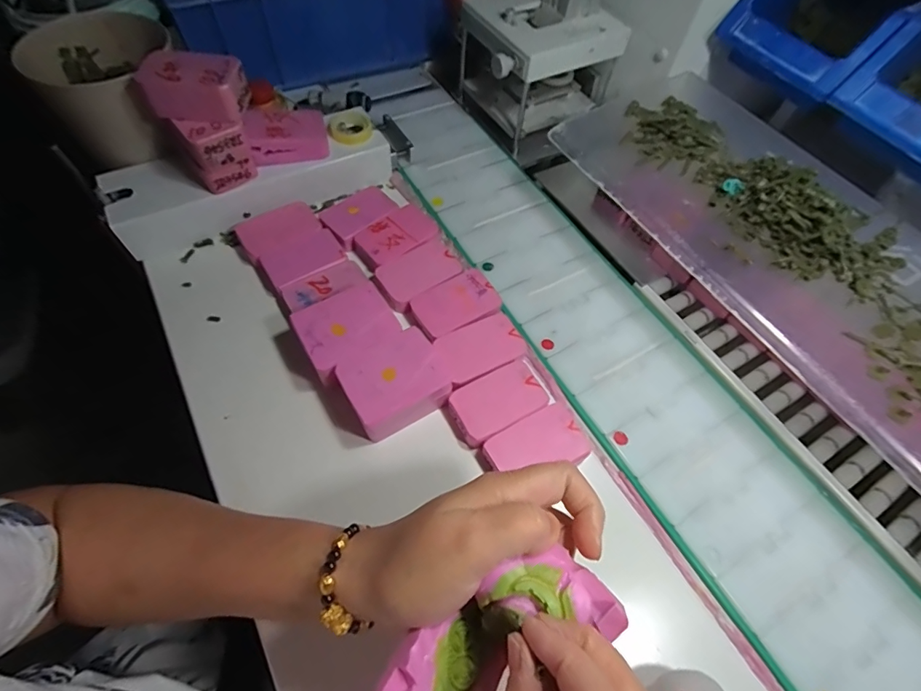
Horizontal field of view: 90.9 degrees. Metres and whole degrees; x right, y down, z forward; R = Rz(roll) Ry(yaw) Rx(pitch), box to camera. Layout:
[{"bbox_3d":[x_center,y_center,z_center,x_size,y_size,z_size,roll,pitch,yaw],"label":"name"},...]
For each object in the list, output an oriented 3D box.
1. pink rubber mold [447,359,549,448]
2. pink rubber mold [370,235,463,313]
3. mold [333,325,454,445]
[{"bbox_3d":[0.029,0.045,0.351,0.071,0.013,0.045,-28,66,-17],"label":"pink rubber mold"},{"bbox_3d":[-0.037,-0.066,0.410,0.077,0.013,0.051,-29,66,-17],"label":"pink rubber mold"},{"bbox_3d":[-0.049,0.029,0.345,0.071,0.038,0.055,-28,66,-17],"label":"mold"}]

